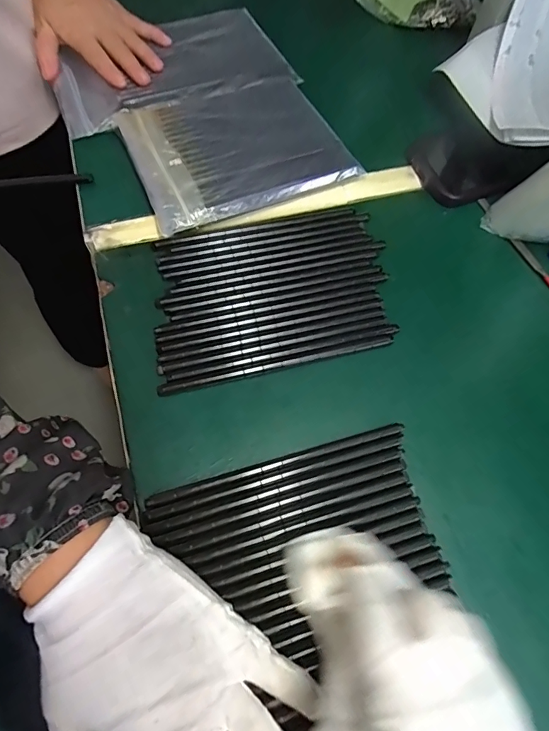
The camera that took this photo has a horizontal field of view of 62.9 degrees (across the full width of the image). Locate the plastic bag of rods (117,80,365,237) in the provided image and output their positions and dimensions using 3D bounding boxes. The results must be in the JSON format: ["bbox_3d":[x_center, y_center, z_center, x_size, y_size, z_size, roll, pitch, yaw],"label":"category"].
[{"bbox_3d":[-0.039,-0.204,0.409,0.180,0.017,0.152,-23,68,-13],"label":"plastic bag of rods"}]

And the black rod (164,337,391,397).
[{"bbox_3d":[0.004,-0.001,0.326,0.172,0.009,0.009,-13,66,-9],"label":"black rod"}]

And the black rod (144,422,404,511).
[{"bbox_3d":[0.004,0.063,0.289,0.170,0.004,0.008,-15,66,-10],"label":"black rod"}]

